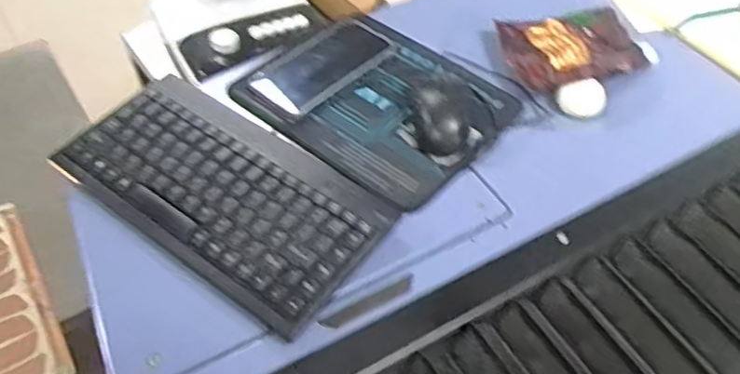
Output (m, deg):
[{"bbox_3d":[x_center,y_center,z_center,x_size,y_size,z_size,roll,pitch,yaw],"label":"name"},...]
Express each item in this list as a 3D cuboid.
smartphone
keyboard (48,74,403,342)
[{"bbox_3d":[-0.054,-0.134,0.686,0.086,0.009,0.162,37,57,25],"label":"smartphone"},{"bbox_3d":[-0.131,0.001,0.552,0.283,0.028,0.144,30,54,20],"label":"keyboard"}]

